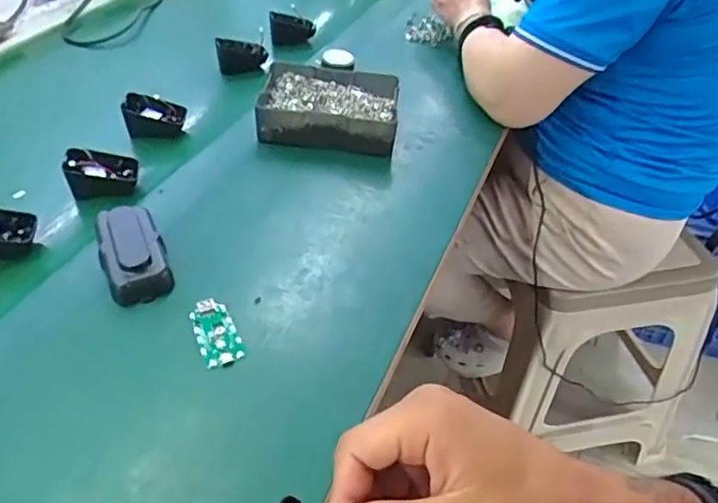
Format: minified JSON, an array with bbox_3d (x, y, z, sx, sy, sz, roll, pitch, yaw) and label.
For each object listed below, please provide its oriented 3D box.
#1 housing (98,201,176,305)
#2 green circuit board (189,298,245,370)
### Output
[{"bbox_3d":[-0.196,-0.001,0.504,0.050,0.022,0.106,-15,45,-19],"label":"housing"},{"bbox_3d":[-0.114,0.064,0.463,0.031,0.006,0.066,-17,46,-21],"label":"green circuit board"}]

